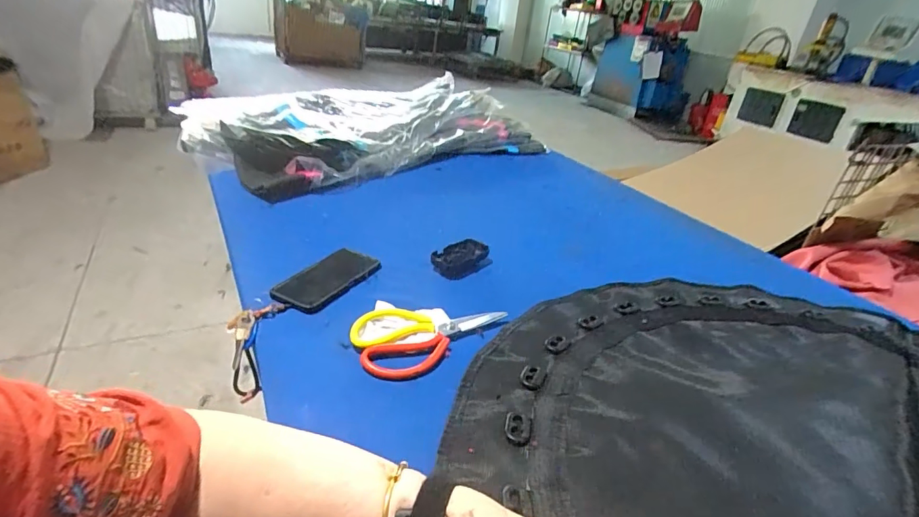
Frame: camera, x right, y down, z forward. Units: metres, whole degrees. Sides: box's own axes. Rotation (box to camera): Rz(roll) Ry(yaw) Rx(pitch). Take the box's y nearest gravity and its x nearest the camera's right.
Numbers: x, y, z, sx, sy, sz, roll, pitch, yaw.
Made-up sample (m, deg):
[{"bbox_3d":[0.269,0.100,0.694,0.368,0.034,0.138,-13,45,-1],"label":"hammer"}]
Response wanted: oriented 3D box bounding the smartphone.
[{"bbox_3d":[-0.193,0.026,0.694,0.087,0.011,0.169,18,29,18],"label":"smartphone"}]

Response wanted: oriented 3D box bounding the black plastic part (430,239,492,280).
[{"bbox_3d":[0.005,0.002,0.781,0.068,0.026,0.115,29,34,35],"label":"black plastic part"}]

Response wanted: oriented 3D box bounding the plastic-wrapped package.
[{"bbox_3d":[-0.220,-0.394,1.386,1.049,0.111,0.553,-21,39,-41],"label":"plastic-wrapped package"}]

